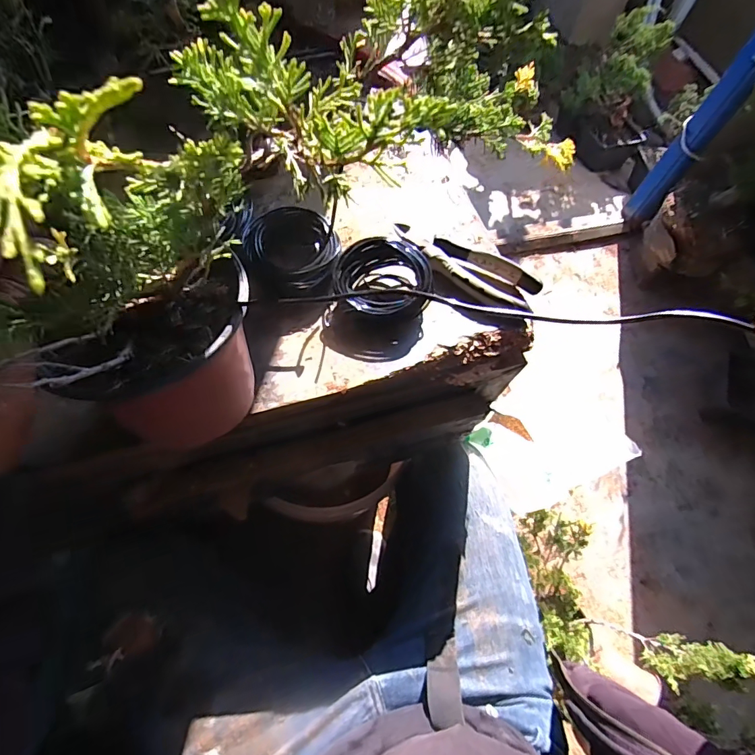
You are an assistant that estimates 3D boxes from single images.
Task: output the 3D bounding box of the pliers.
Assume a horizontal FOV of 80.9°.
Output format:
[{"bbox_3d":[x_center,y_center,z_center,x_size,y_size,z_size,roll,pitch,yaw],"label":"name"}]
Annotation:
[{"bbox_3d":[0.082,-0.109,0.436,0.152,0.018,0.049,30,67,13],"label":"pliers"}]

